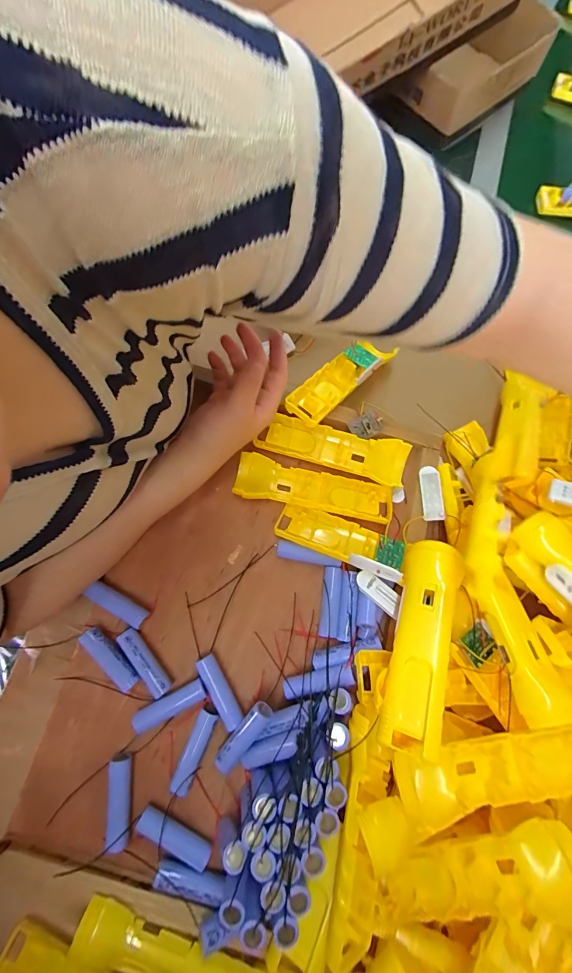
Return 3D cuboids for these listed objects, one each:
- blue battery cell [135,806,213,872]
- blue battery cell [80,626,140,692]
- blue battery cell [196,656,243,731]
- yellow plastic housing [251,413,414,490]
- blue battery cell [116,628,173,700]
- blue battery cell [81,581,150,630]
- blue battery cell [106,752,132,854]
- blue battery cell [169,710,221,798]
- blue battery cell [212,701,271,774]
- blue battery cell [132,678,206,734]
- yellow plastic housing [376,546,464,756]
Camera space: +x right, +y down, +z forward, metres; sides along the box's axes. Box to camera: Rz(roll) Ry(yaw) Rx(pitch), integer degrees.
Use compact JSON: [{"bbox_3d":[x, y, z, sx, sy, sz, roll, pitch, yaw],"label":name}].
[{"bbox_3d":[-0.093,0.293,0.313,0.065,0.020,0.018,30,75,3],"label":"blue battery cell"},{"bbox_3d":[-0.160,0.158,0.347,0.064,0.021,0.018,44,77,7],"label":"blue battery cell"},{"bbox_3d":[-0.061,0.186,0.342,0.018,0.015,0.064,-28,79,-11],"label":"blue battery cell"},{"bbox_3d":[0.050,-0.040,0.407,0.154,0.019,0.047,18,75,0],"label":"yellow plastic housing"},{"bbox_3d":[-0.129,0.161,0.345,0.018,0.020,0.064,-37,81,-12],"label":"blue battery cell"},{"bbox_3d":[-0.161,0.113,0.361,0.061,0.019,0.018,30,75,3],"label":"blue battery cell"},{"bbox_3d":[-0.137,0.261,0.310,0.021,0.019,0.066,-6,76,-6],"label":"blue battery cell"},{"bbox_3d":[-0.080,0.230,0.328,0.017,0.018,0.063,23,75,2],"label":"blue battery cell"},{"bbox_3d":[-0.038,0.217,0.324,0.019,0.013,0.069,36,96,11],"label":"blue battery cell"},{"bbox_3d":[-0.105,0.199,0.341,0.066,0.016,0.018,-24,79,-10],"label":"blue battery cell"},{"bbox_3d":[0.109,0.117,0.297,0.040,0.024,0.162,20,56,7],"label":"yellow plastic housing"}]

